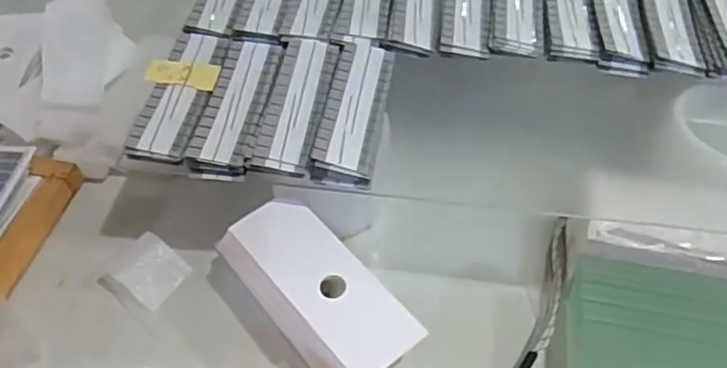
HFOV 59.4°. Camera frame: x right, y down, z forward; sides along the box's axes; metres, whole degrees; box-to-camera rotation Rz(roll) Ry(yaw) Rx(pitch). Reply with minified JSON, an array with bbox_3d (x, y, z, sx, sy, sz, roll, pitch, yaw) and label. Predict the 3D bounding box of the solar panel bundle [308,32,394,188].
[{"bbox_3d":[-0.005,-0.057,0.467,0.043,0.014,0.137,14,50,-4],"label":"solar panel bundle"}]

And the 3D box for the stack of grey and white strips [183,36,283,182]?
[{"bbox_3d":[-0.092,-0.060,0.469,0.044,0.012,0.134,5,52,5],"label":"stack of grey and white strips"}]

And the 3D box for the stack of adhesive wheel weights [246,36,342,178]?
[{"bbox_3d":[-0.048,-0.063,0.467,0.042,0.006,0.136,6,52,5],"label":"stack of adhesive wheel weights"}]

